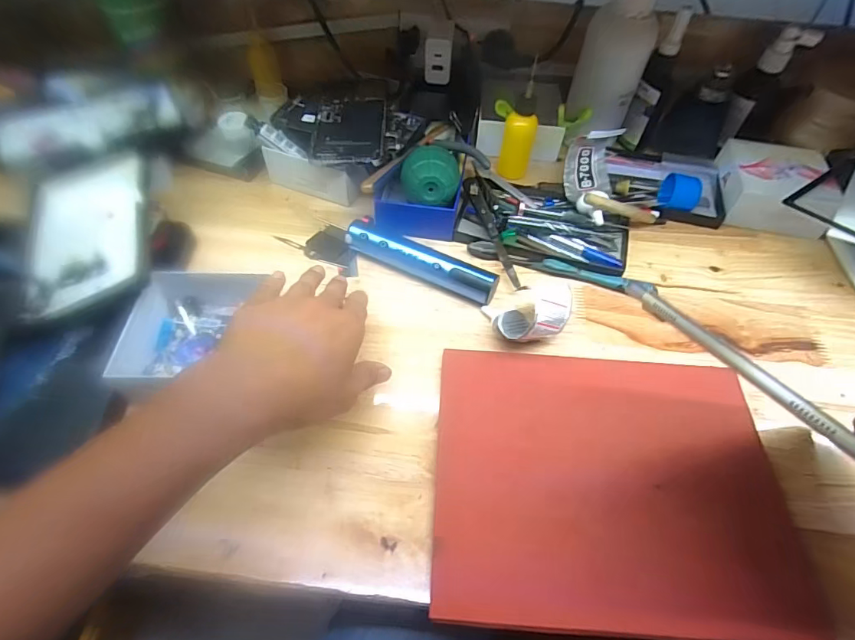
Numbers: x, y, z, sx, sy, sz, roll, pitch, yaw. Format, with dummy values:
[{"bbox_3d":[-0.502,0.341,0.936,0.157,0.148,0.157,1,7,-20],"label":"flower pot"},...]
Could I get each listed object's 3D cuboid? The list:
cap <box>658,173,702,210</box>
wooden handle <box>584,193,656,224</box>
[{"bbox_3d":[0.266,-0.133,0.487,0.035,0.030,0.037,13,54,8],"label":"cap"},{"bbox_3d":[0.196,-0.112,0.465,0.115,0.013,0.011,3,49,-36],"label":"wooden handle"}]

